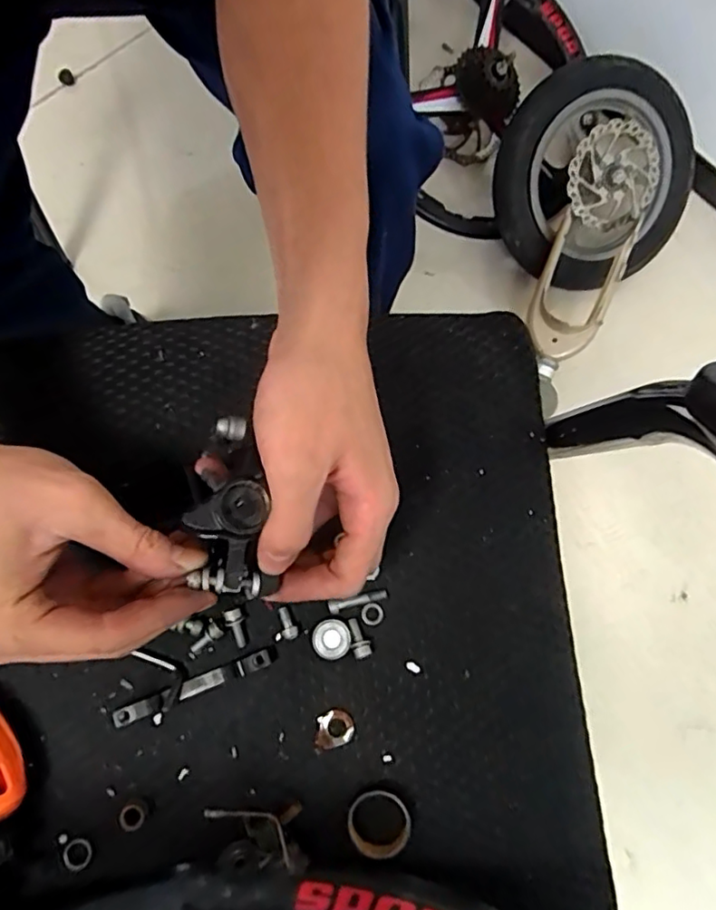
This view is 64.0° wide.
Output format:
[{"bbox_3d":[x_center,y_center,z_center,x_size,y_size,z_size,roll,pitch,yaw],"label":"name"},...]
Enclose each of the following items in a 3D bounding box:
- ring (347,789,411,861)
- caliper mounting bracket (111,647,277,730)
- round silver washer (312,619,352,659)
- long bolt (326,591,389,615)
[{"bbox_3d":[0.011,0.191,0.296,0.031,0.010,0.031,0,78,-2],"label":"ring"},{"bbox_3d":[-0.088,0.126,0.311,0.088,0.010,0.009,-21,79,-6],"label":"caliper mounting bracket"},{"bbox_3d":[-0.015,0.102,0.317,0.021,0.004,0.021,0,78,-2],"label":"round silver washer"},{"bbox_3d":[0.000,0.082,0.323,0.034,0.005,0.007,-16,79,-5],"label":"long bolt"}]

